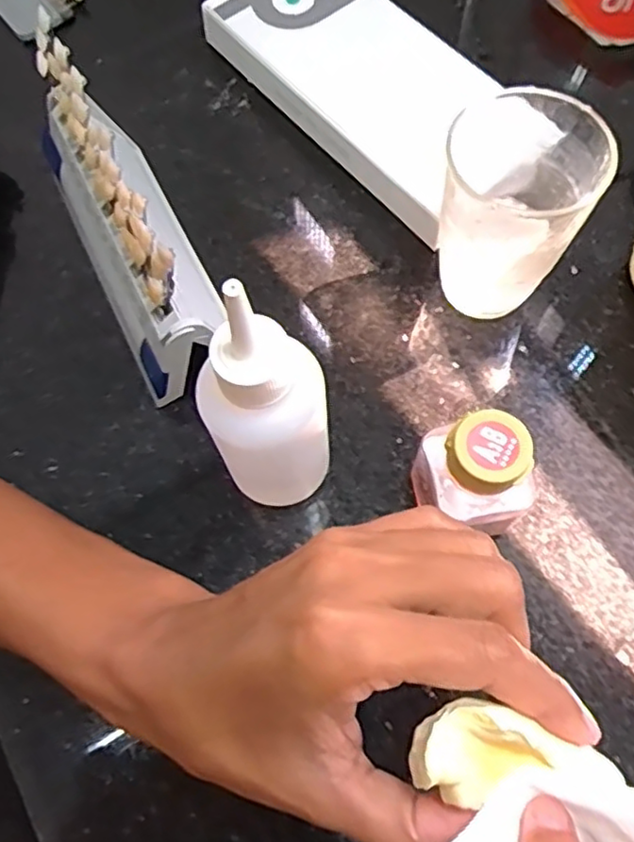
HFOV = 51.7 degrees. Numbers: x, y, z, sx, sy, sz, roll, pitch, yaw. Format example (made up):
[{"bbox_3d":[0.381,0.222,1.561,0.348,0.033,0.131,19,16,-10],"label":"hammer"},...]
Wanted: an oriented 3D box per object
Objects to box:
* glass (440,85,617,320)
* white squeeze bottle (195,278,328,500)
[{"bbox_3d":[0.088,-0.092,0.307,0.064,0.096,0.064,15,69,8],"label":"glass"},{"bbox_3d":[-0.018,0.004,0.256,0.045,0.124,0.040,-22,69,-6],"label":"white squeeze bottle"}]

